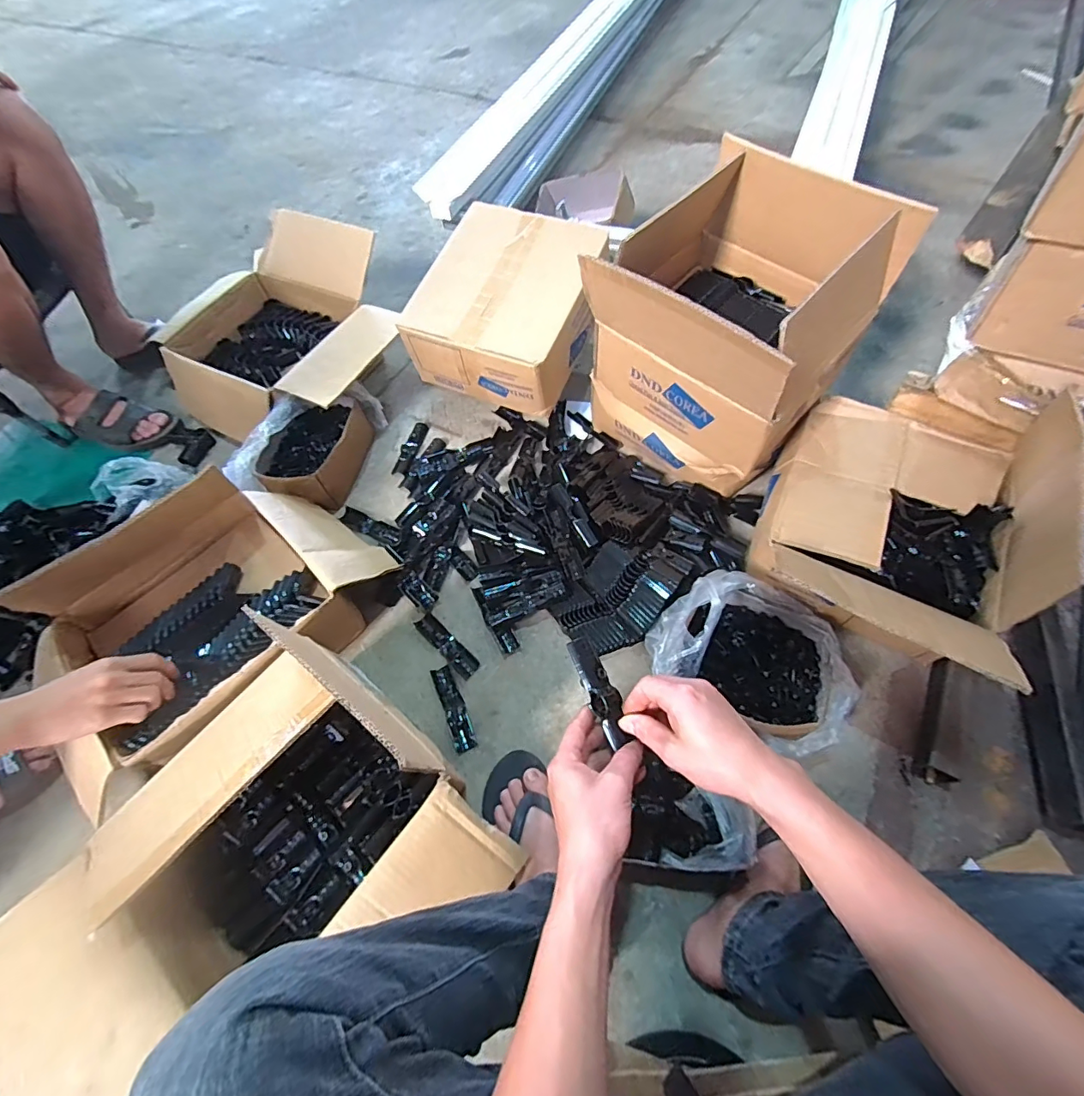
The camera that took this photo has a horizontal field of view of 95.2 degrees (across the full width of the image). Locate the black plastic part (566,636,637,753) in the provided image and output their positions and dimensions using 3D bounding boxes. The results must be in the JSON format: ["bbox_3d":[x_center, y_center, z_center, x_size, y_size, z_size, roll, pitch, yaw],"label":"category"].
[{"bbox_3d":[0.058,0.138,0.483,0.029,0.014,0.104,-20,71,-8],"label":"black plastic part"}]

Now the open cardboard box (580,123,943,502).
[{"bbox_3d":[0.277,-0.317,0.787,0.338,0.365,0.326,-42,68,-18],"label":"open cardboard box"}]

